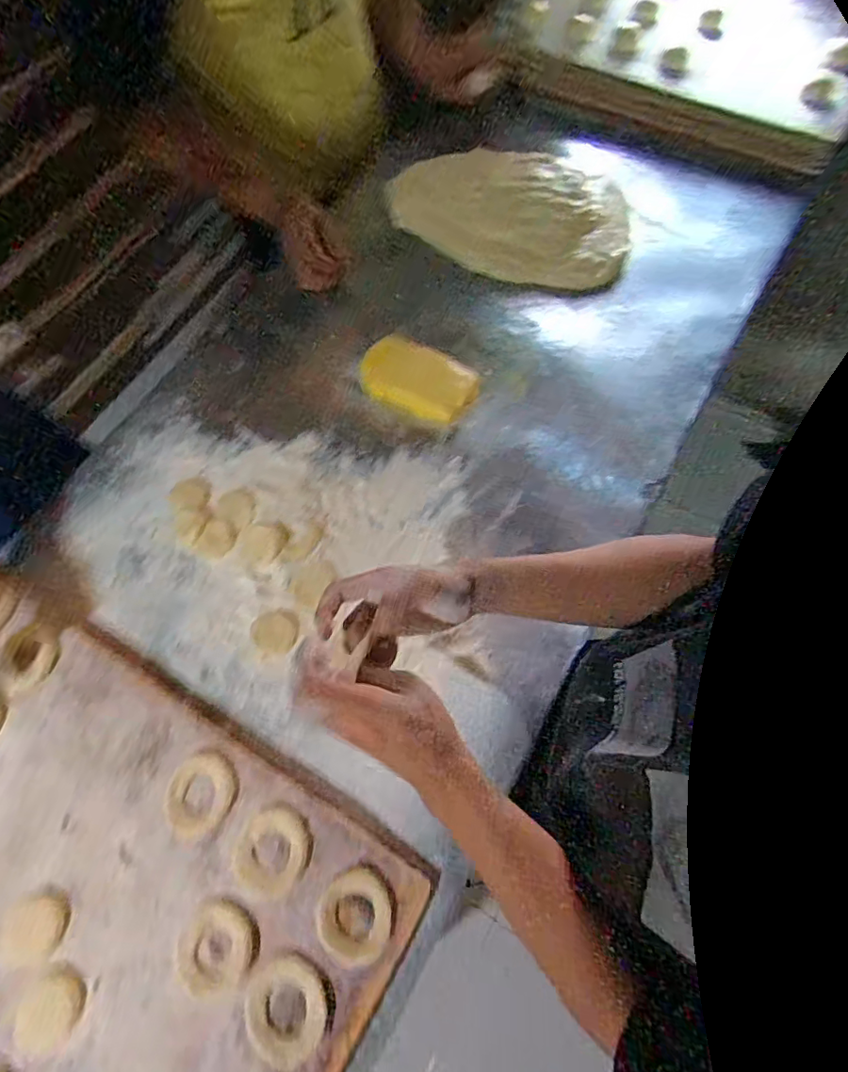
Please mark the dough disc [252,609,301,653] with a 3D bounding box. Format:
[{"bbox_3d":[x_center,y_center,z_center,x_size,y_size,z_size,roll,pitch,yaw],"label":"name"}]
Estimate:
[{"bbox_3d":[-0.164,0.104,0.601,0.050,0.006,0.046,0,67,1],"label":"dough disc"}]

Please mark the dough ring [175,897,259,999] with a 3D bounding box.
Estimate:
[{"bbox_3d":[-0.178,0.354,0.469,0.064,0.007,0.065,0,67,1],"label":"dough ring"}]

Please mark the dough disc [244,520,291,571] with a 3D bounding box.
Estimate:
[{"bbox_3d":[-0.184,0.006,0.623,0.047,0.016,0.058,30,71,12],"label":"dough disc"}]

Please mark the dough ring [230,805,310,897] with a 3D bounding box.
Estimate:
[{"bbox_3d":[-0.139,0.285,0.495,0.062,0.008,0.071,30,71,12],"label":"dough ring"}]

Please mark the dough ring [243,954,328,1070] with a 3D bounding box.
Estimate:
[{"bbox_3d":[-0.113,0.393,0.451,0.066,0.009,0.070,0,67,1],"label":"dough ring"}]

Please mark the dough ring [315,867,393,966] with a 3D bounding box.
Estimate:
[{"bbox_3d":[-0.060,0.333,0.480,0.064,0.011,0.068,0,67,1],"label":"dough ring"}]

